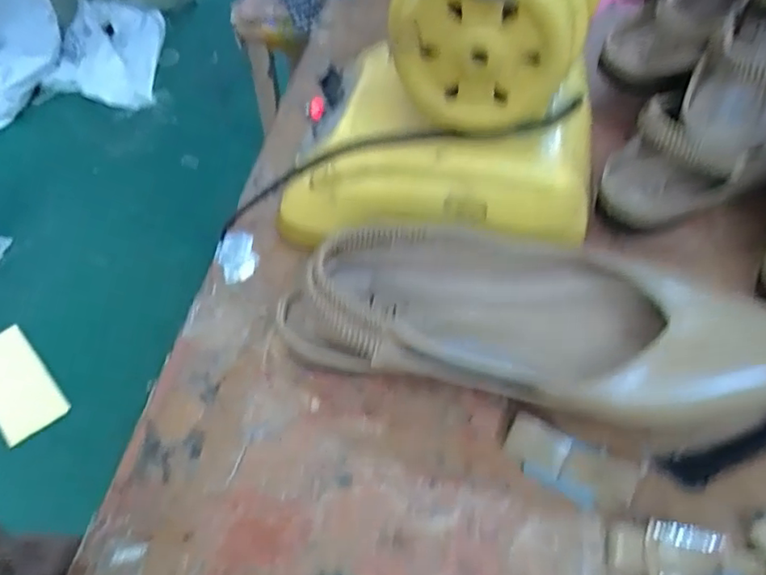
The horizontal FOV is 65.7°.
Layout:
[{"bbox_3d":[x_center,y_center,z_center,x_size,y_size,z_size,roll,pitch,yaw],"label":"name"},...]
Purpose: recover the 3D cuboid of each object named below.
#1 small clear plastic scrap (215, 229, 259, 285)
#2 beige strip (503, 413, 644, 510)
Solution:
[{"bbox_3d":[-0.104,-0.023,0.422,0.028,0.006,0.048,-17,51,-11],"label":"small clear plastic scrap"},{"bbox_3d":[0.096,0.092,0.307,0.067,0.009,0.030,20,54,19],"label":"beige strip"}]

